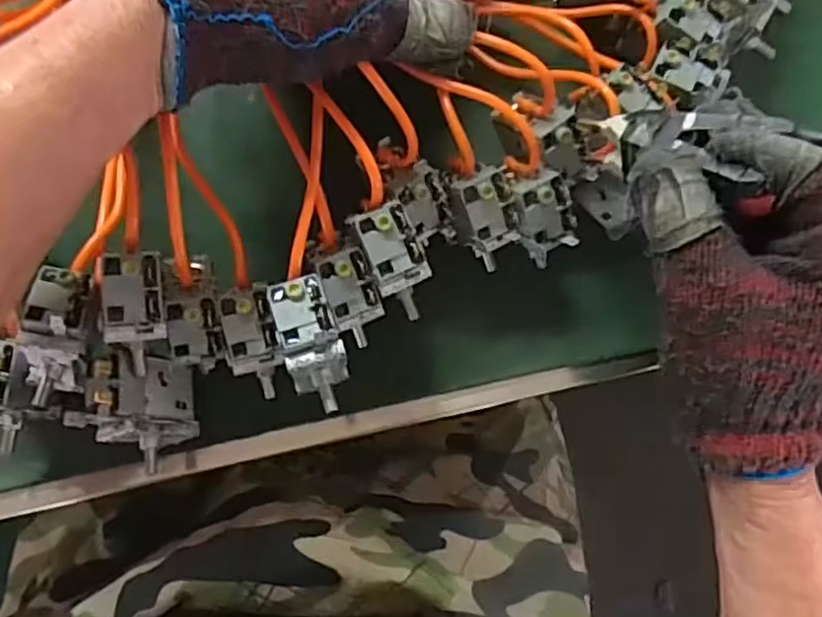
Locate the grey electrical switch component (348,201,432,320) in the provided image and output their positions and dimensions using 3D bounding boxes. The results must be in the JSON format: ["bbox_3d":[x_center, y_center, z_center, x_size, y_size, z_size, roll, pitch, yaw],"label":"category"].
[{"bbox_3d":[-0.007,-0.022,0.317,0.024,0.019,0.051,-25,105,-5],"label":"grey electrical switch component"}]

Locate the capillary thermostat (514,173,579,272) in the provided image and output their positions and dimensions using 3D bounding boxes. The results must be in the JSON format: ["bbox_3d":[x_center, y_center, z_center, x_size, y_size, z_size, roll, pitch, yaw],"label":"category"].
[{"bbox_3d":[0.063,-0.043,0.331,0.027,0.016,0.039,-28,116,-3],"label":"capillary thermostat"}]

